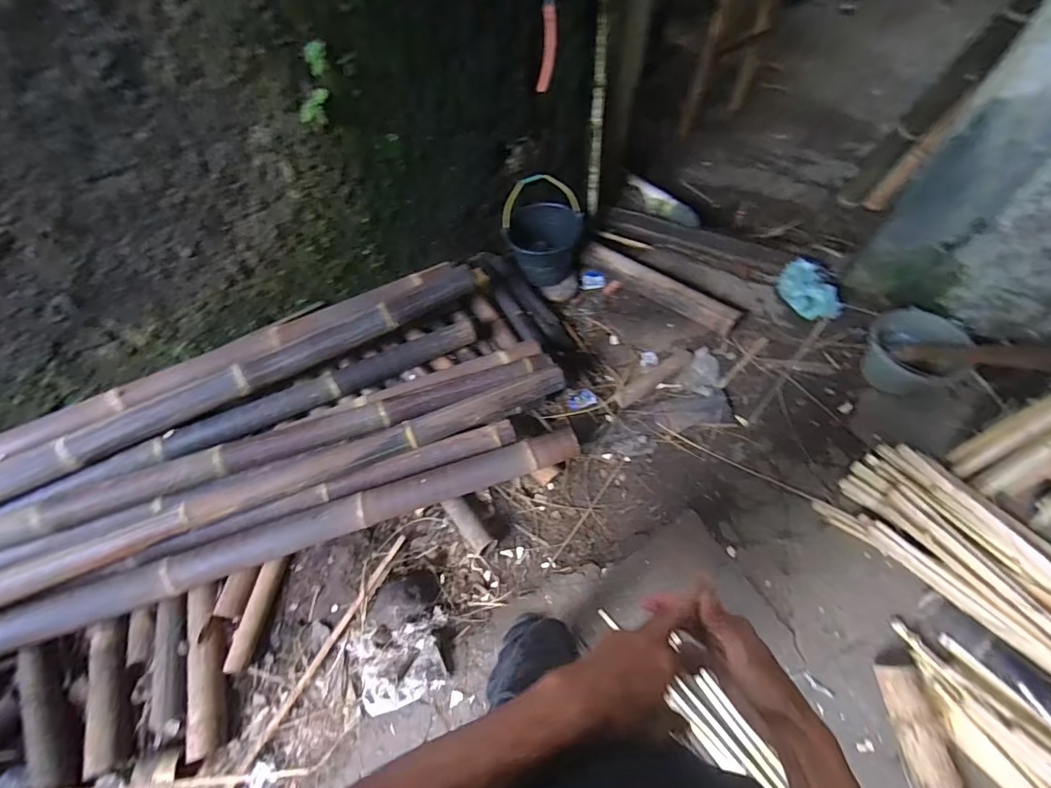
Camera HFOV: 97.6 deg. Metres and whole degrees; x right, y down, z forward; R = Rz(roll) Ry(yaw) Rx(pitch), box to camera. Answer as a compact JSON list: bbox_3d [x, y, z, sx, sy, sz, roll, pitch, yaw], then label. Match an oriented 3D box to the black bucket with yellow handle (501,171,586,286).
[{"bbox_3d":[0.064,-0.582,1.646,0.230,0.280,0.267,-36,65,-15],"label":"black bucket with yellow handle"}]

